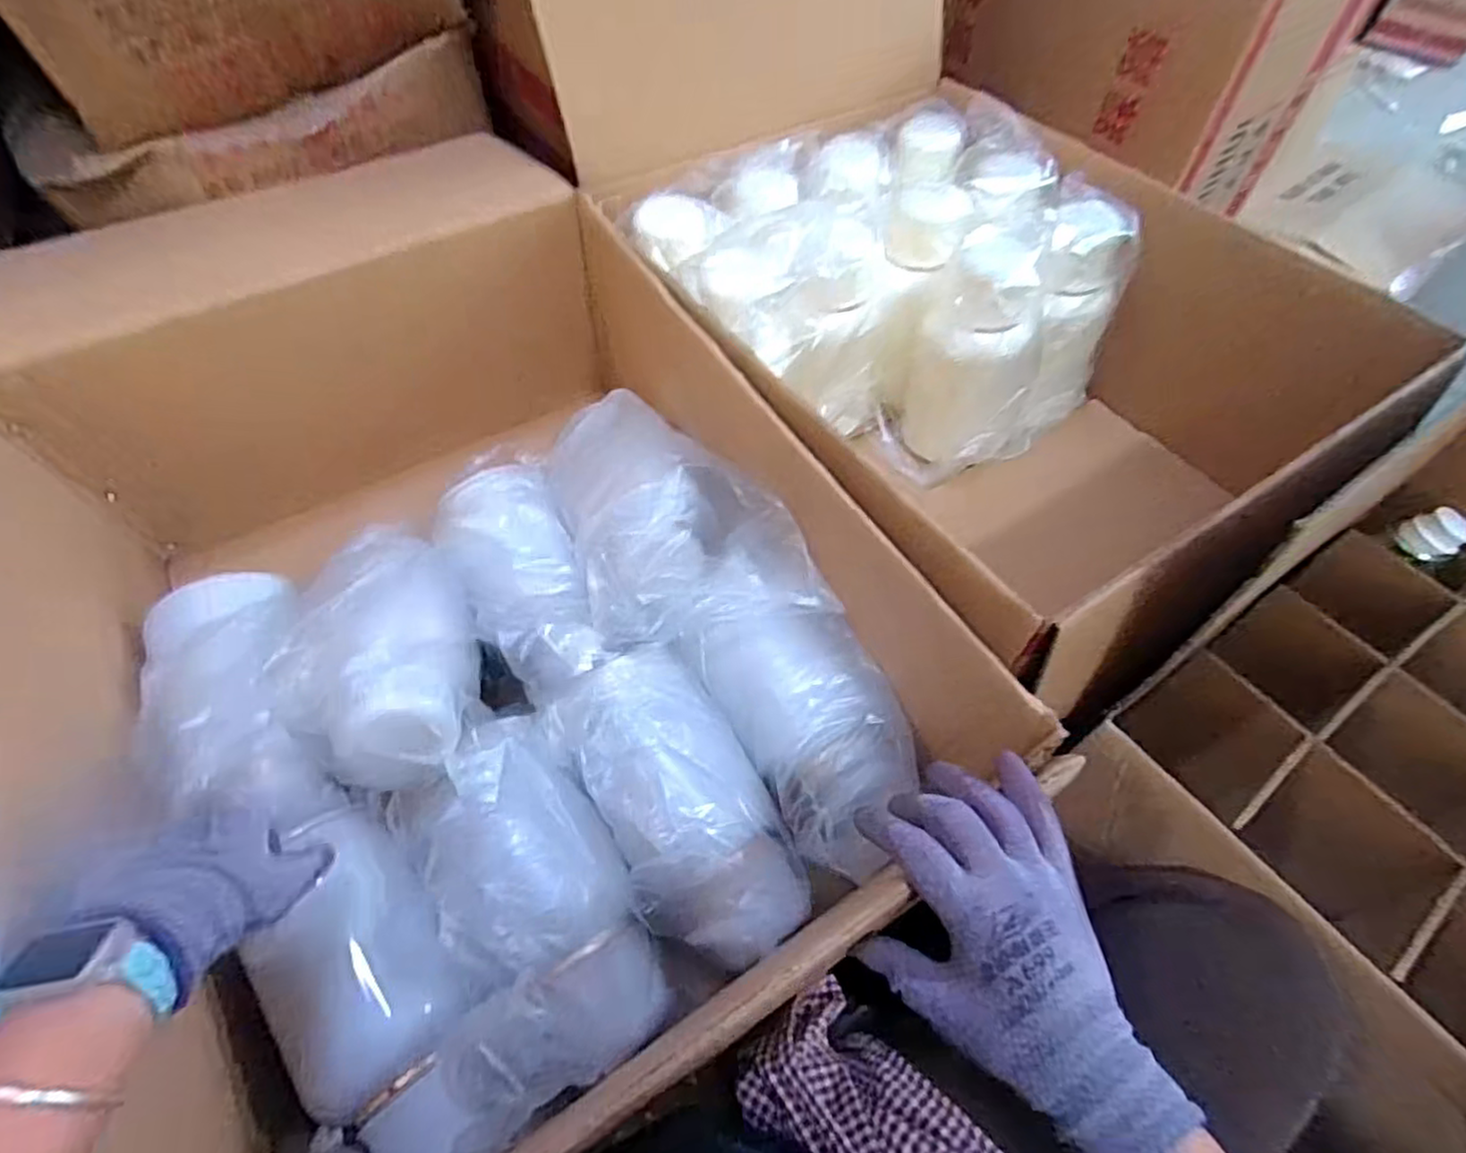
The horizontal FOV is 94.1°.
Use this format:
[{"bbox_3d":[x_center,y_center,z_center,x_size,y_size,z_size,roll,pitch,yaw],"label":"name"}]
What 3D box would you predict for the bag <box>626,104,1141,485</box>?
[{"bbox_3d":[0.166,-0.330,0.839,0.490,0.251,0.400,-26,61,-17],"label":"bag"}]

